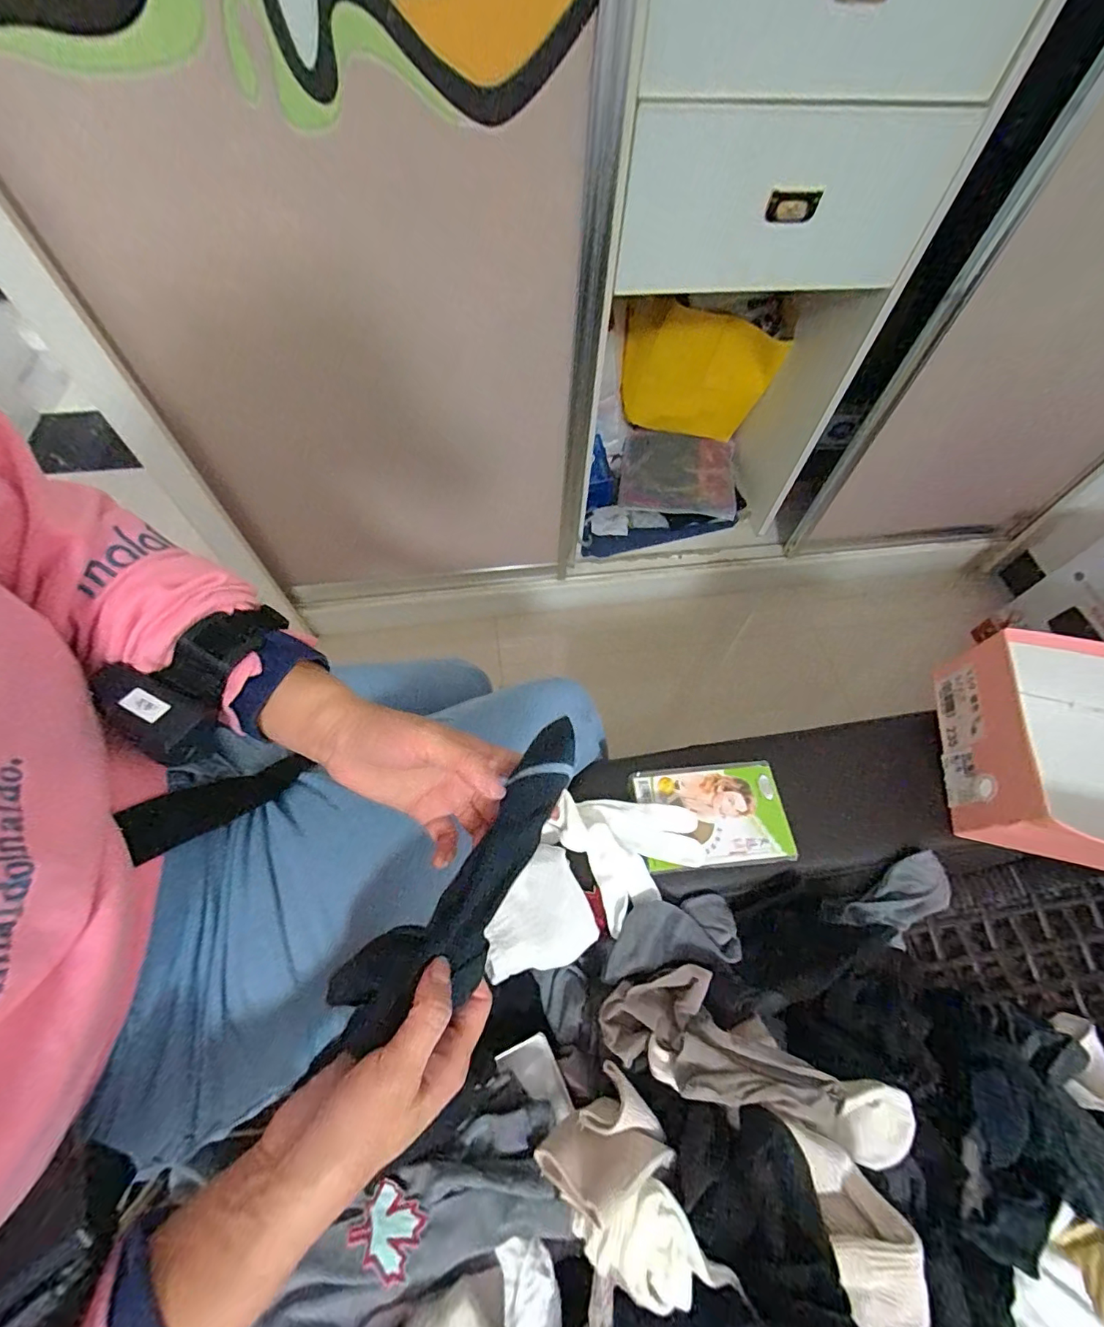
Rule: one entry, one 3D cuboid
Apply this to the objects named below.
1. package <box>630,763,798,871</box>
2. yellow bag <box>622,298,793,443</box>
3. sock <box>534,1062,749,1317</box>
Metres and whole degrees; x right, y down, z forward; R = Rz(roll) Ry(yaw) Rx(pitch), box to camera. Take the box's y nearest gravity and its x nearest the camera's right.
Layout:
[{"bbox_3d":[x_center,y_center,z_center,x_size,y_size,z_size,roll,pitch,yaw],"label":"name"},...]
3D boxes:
[{"bbox_3d":[0.144,0.135,0.452,0.129,0.017,0.089,-4,60,-4],"label":"package"},{"bbox_3d":[0.343,-0.690,1.228,0.357,0.312,0.085,23,62,11],"label":"yellow bag"},{"bbox_3d":[0.047,0.328,0.304,0.072,0.048,0.112,-29,65,-17],"label":"sock"}]

